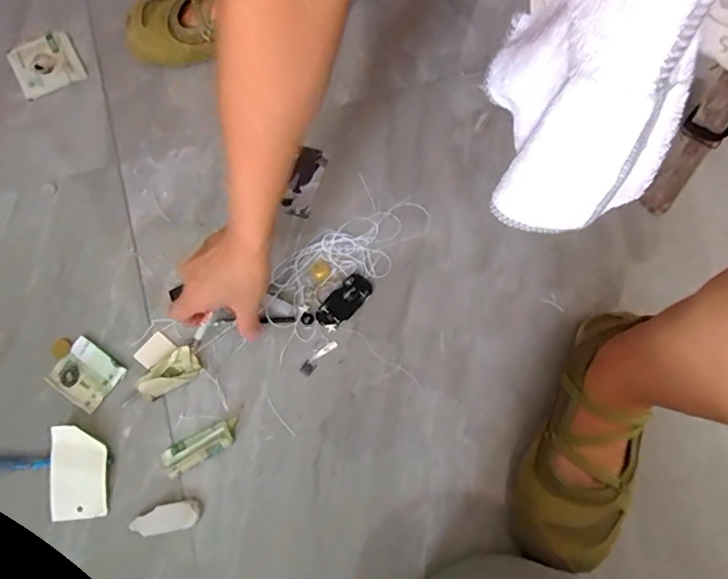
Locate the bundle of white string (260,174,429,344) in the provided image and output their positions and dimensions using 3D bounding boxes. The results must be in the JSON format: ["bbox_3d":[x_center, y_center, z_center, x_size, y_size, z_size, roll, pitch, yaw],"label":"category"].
[{"bbox_3d":[-0.023,-0.036,0.547,0.087,0.011,0.198,40,77,10],"label":"bundle of white string"}]

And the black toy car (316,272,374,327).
[{"bbox_3d":[-0.020,0.012,0.531,0.031,0.013,0.066,41,78,11],"label":"black toy car"}]

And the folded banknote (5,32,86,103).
[{"bbox_3d":[-0.388,-0.277,0.618,0.074,0.011,0.079,-28,76,-8],"label":"folded banknote"}]

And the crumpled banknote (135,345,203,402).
[{"bbox_3d":[-0.195,0.082,0.502,0.059,0.027,0.031,-35,77,-10],"label":"crumpled banknote"}]

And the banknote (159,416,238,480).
[{"bbox_3d":[-0.158,0.151,0.487,0.076,0.021,0.030,-28,76,-8],"label":"banknote"}]

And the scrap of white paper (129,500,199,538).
[{"bbox_3d":[-0.184,0.213,0.472,0.058,0.017,0.023,-12,74,-4],"label":"scrap of white paper"}]

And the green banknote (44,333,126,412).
[{"bbox_3d":[-0.282,0.086,0.513,0.064,0.007,0.055,33,76,9],"label":"green banknote"}]

